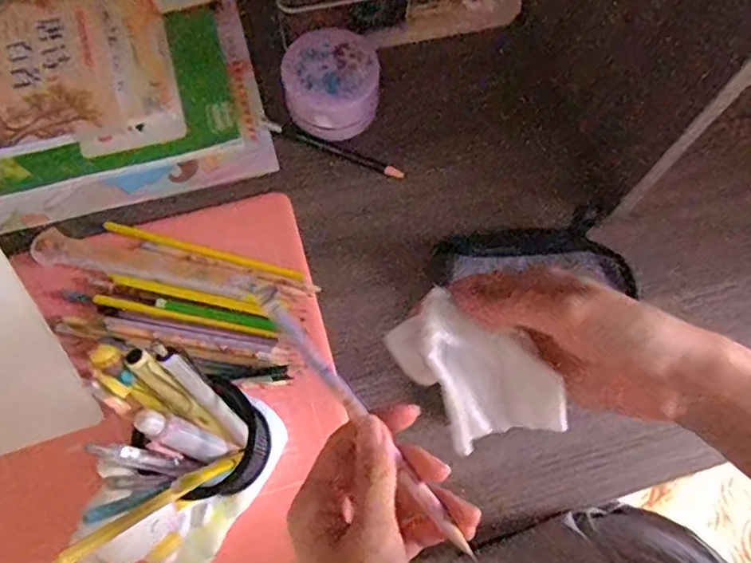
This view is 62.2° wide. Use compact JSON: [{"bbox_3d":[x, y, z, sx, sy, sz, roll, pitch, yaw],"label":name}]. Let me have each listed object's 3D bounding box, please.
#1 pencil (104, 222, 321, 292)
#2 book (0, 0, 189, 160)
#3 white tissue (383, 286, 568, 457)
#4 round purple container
[{"bbox_3d":[-0.137,-0.023,0.522,0.187,0.009,0.011,16,71,4],"label":"pencil"},{"bbox_3d":[-0.294,-0.184,0.547,0.220,0.019,0.159,-13,78,-12],"label":"book"},{"bbox_3d":[0.048,0.048,0.306,0.087,0.026,0.053,38,74,11],"label":"white tissue"},{"bbox_3d":[-0.038,-0.176,0.561,0.082,0.063,0.084,1,71,-2],"label":"round purple container"}]

